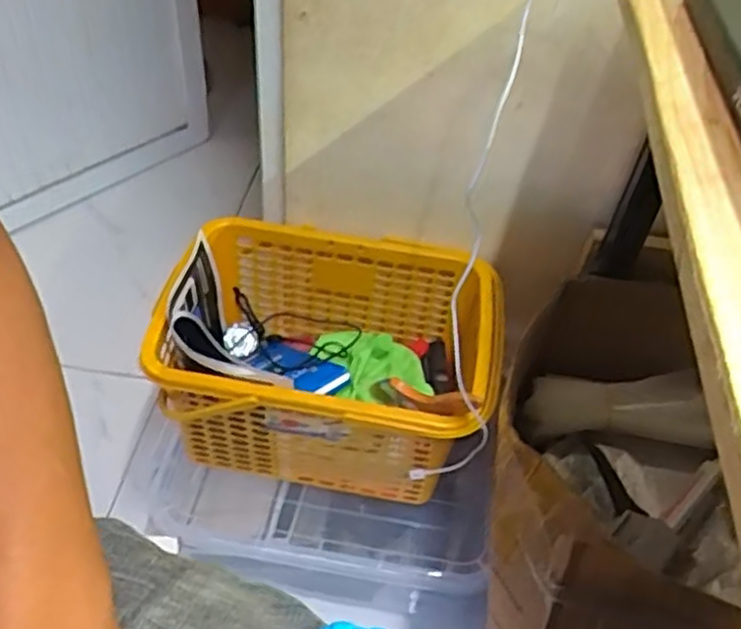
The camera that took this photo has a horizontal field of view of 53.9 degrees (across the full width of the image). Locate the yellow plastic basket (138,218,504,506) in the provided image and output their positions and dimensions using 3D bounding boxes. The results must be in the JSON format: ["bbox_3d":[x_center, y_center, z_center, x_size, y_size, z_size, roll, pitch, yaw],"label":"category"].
[{"bbox_3d":[-0.048,0.063,0.848,0.349,0.203,0.246,10,46,5],"label":"yellow plastic basket"}]

